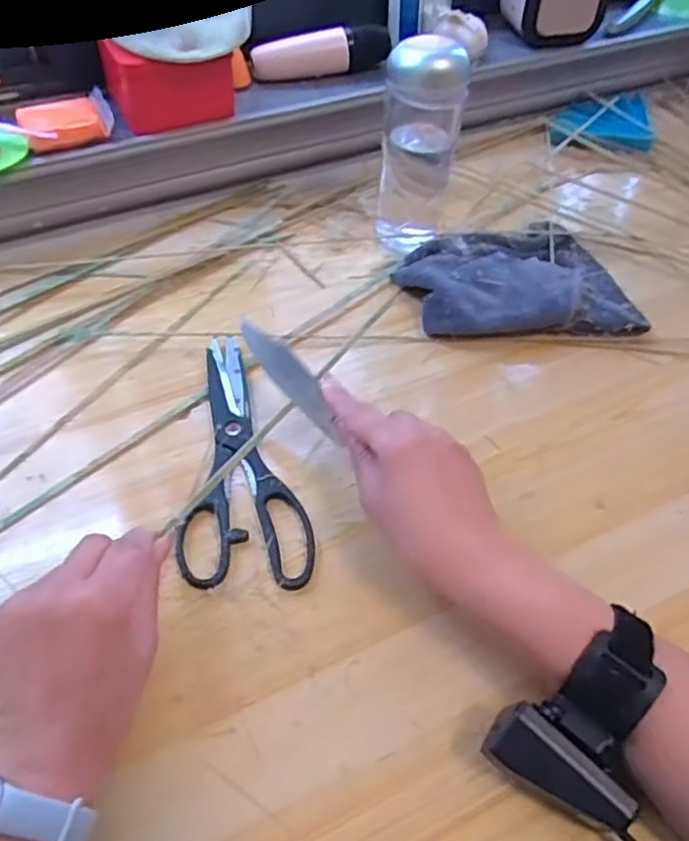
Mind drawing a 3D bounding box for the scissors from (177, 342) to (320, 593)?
[{"bbox_3d":[-0.065,0.020,0.469,0.082,0.011,0.195,-1,54,-5],"label":"scissors"}]

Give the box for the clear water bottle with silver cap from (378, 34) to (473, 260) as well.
[{"bbox_3d":[0.058,-0.210,0.552,0.062,0.161,0.047,10,54,3],"label":"clear water bottle with silver cap"}]

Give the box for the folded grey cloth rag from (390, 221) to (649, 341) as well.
[{"bbox_3d":[0.143,-0.116,0.571,0.179,0.034,0.123,-6,55,-9],"label":"folded grey cloth rag"}]

